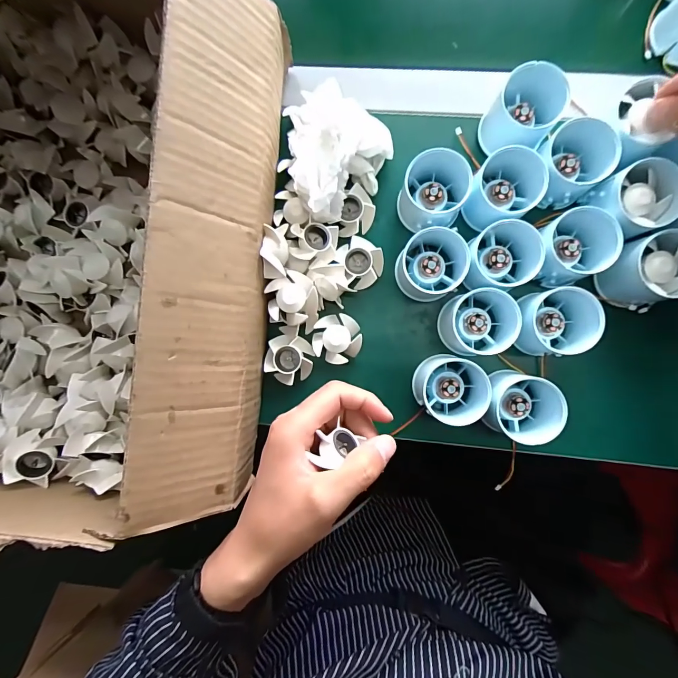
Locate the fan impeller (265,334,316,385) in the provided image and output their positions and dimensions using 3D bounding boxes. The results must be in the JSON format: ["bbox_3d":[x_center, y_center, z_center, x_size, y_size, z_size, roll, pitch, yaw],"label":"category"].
[{"bbox_3d":[-0.045,0.019,0.333,0.041,0.019,0.042,0,88,4],"label":"fan impeller"}]

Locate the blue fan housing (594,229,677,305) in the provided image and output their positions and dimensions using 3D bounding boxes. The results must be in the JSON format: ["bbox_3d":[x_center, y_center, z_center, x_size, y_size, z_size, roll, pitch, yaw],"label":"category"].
[{"bbox_3d":[0.247,-0.055,0.294,0.051,0.048,0.049,-10,87,4],"label":"blue fan housing"}]

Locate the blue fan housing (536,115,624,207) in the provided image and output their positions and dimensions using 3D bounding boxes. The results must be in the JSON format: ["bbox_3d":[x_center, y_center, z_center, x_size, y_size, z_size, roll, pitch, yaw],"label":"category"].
[{"bbox_3d":[0.188,-0.143,0.299,0.051,0.044,0.051,0,88,4],"label":"blue fan housing"}]

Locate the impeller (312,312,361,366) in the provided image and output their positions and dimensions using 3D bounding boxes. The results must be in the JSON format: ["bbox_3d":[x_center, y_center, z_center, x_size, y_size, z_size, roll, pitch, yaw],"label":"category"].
[{"bbox_3d":[-0.002,0.000,0.330,0.043,0.016,0.043,0,88,4],"label":"impeller"}]

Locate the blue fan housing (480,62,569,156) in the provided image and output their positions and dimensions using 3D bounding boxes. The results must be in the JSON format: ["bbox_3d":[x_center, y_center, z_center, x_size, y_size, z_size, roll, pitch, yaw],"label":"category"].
[{"bbox_3d":[0.149,-0.184,0.304,0.052,0.047,0.056,0,88,4],"label":"blue fan housing"}]

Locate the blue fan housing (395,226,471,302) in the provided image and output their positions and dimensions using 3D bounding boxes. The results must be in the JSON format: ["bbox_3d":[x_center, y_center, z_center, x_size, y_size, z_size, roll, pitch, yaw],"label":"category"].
[{"bbox_3d":[0.082,-0.066,0.318,0.057,0.038,0.063,31,91,5],"label":"blue fan housing"}]

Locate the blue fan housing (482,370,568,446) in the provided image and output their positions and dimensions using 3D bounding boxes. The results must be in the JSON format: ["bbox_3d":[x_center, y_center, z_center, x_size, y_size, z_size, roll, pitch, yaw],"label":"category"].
[{"bbox_3d":[0.148,0.055,0.301,0.049,0.046,0.054,12,89,5],"label":"blue fan housing"}]

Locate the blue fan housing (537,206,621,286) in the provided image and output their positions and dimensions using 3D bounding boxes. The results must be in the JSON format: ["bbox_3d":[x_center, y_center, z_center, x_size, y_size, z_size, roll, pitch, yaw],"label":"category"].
[{"bbox_3d":[0.188,-0.074,0.299,0.052,0.047,0.052,0,88,4],"label":"blue fan housing"}]

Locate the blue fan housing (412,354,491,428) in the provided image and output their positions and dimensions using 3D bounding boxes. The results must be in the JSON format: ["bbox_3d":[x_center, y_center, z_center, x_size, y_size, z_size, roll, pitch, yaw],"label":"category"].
[{"bbox_3d":[0.095,0.041,0.310,0.059,0.041,0.058,-25,87,3],"label":"blue fan housing"}]

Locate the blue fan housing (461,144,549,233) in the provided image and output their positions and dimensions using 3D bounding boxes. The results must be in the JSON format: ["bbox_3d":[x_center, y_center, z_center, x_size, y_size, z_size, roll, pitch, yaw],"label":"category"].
[{"bbox_3d":[0.135,-0.122,0.306,0.053,0.051,0.055,0,88,4],"label":"blue fan housing"}]

